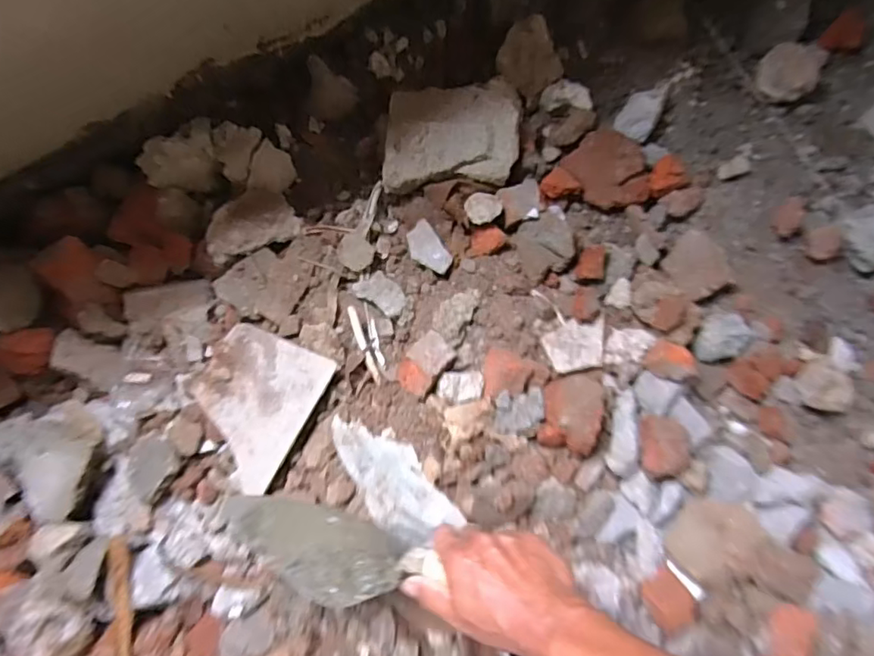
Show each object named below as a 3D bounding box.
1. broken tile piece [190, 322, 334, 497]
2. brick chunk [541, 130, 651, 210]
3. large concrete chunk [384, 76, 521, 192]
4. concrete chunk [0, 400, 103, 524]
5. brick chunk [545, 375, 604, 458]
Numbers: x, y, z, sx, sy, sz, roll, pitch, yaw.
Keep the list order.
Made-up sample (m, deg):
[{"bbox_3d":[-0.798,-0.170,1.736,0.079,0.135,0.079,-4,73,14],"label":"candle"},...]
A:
[{"bbox_3d":[-0.195,0.078,0.597,0.122,0.011,0.157,32,94,11],"label":"broken tile piece"},{"bbox_3d":[0.194,-0.192,0.695,0.134,0.044,0.089,3,82,-3],"label":"brick chunk"},{"bbox_3d":[0.018,-0.224,0.674,0.162,0.071,0.125,-2,82,-3],"label":"large concrete chunk"},{"bbox_3d":[-0.429,0.136,0.615,0.137,0.049,0.114,37,82,2],"label":"concrete chunk"},{"bbox_3d":[0.151,0.092,0.633,0.068,0.035,0.086,17,84,-1],"label":"brick chunk"}]

